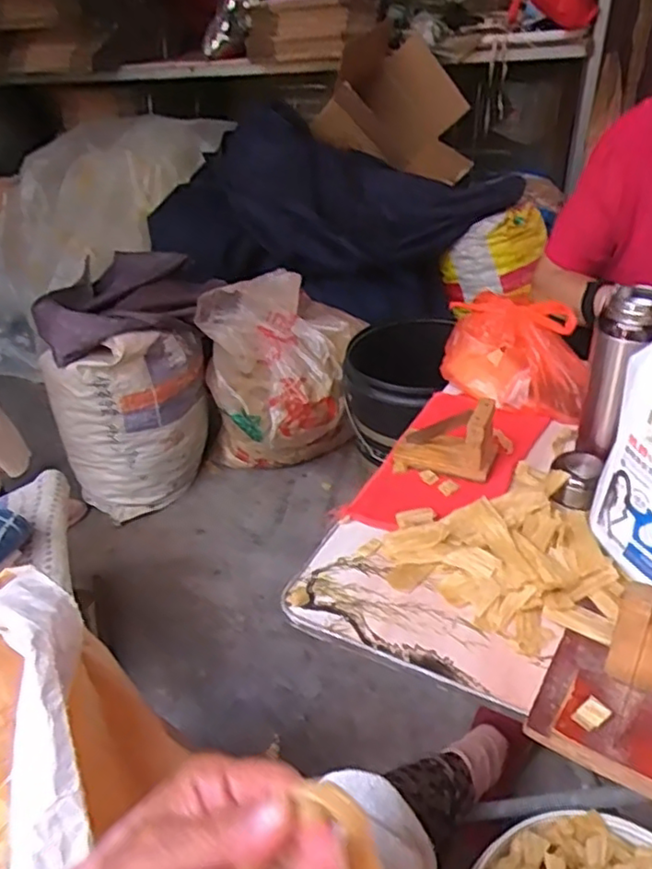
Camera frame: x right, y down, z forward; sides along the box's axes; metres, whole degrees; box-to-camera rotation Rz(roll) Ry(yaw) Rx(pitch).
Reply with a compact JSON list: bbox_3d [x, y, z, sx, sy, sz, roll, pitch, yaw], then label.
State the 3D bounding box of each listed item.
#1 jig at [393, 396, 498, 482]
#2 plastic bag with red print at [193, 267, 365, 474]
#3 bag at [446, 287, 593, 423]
[{"bbox_3d":[0.137,-0.002,0.745,0.115,0.077,0.064,8,37,17],"label":"jig"},{"bbox_3d":[-0.097,-0.106,1.445,0.336,0.414,0.325,-7,35,-3],"label":"plastic bag with red print"},{"bbox_3d":[0.247,-0.111,0.851,0.209,0.112,0.109,19,42,30],"label":"bag"}]

